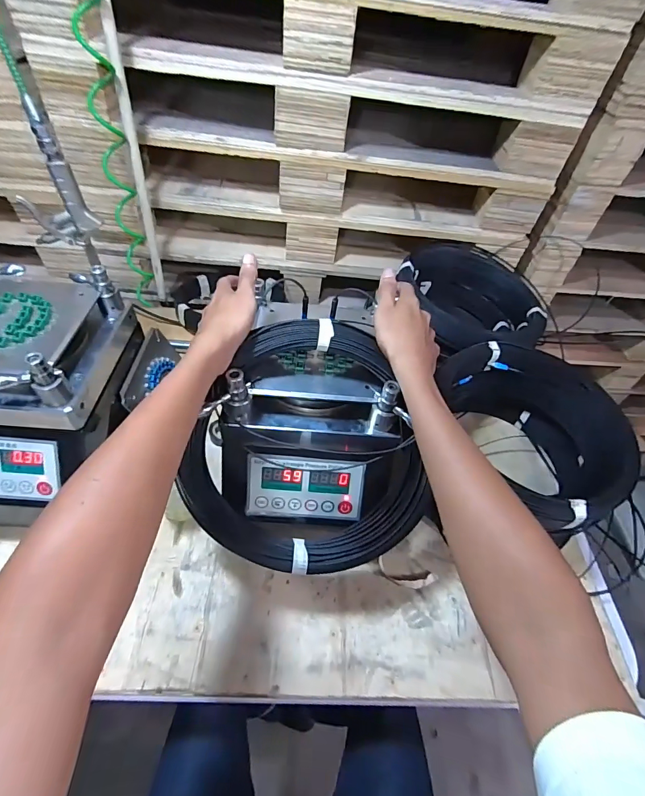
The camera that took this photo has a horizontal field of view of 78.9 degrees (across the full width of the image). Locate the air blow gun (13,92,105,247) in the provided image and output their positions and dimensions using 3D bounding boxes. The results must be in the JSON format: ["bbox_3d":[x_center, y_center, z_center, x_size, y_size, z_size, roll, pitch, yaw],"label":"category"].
[{"bbox_3d":[-0.364,-0.284,0.520,0.086,0.176,0.022,-16,55,-18],"label":"air blow gun"}]

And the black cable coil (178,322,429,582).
[{"bbox_3d":[-0.030,0.070,0.466,0.268,0.032,0.300,-22,97,3],"label":"black cable coil"}]

